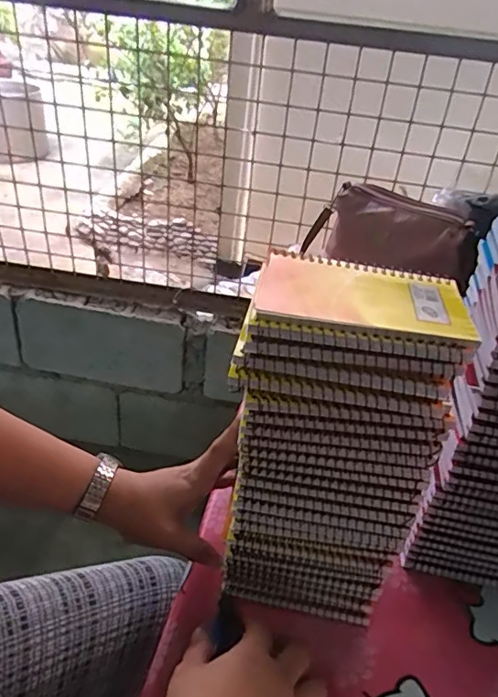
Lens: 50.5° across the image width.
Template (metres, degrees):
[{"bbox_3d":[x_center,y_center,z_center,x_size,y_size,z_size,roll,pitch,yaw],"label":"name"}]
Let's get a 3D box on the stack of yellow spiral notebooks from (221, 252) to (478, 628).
[{"bbox_3d":[0.056,0.081,0.406,0.131,0.309,0.098,6,30,2],"label":"stack of yellow spiral notebooks"}]

